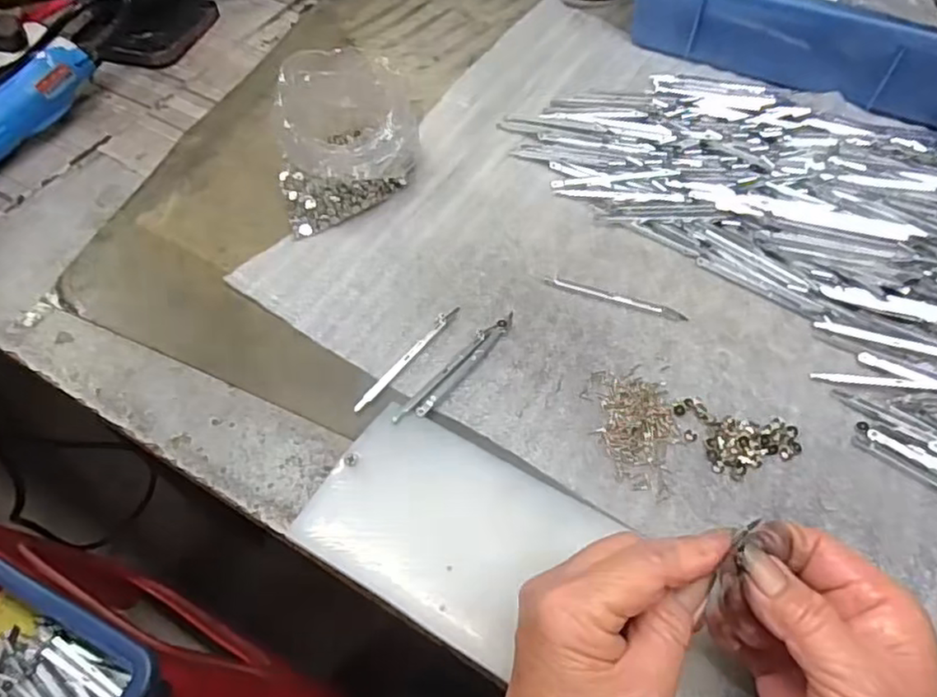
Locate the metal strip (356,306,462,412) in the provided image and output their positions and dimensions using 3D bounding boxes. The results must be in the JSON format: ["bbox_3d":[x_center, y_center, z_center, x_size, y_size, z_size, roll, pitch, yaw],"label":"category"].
[{"bbox_3d":[-0.037,0.004,0.392,0.007,0.004,0.093,32,64,19],"label":"metal strip"}]

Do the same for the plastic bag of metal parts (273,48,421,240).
[{"bbox_3d":[-0.088,-0.150,0.452,0.105,0.079,0.091,-18,60,-10],"label":"plastic bag of metal parts"}]

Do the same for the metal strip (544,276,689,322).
[{"bbox_3d":[0.097,-0.034,0.425,0.093,0.004,0.010,18,61,12],"label":"metal strip"}]

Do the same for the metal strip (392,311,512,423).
[{"bbox_3d":[-0.005,0.010,0.387,0.014,0.008,0.100,35,66,20],"label":"metal strip"}]

